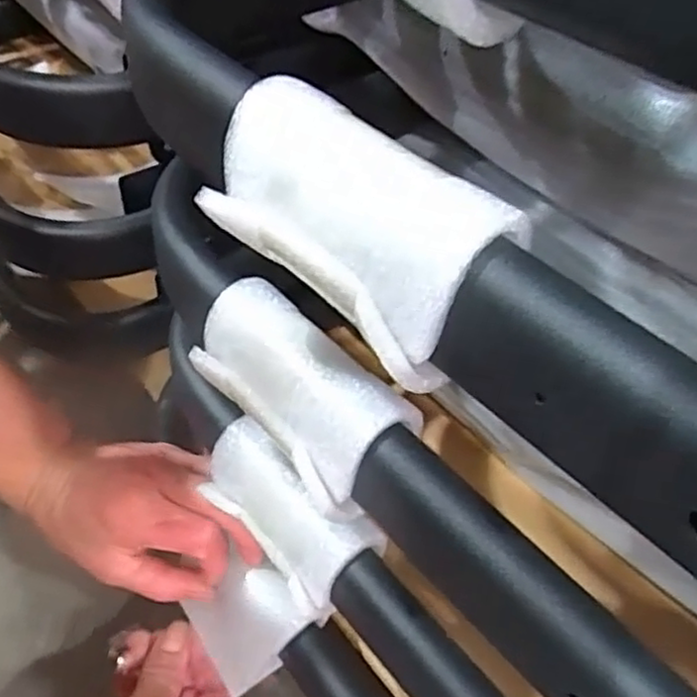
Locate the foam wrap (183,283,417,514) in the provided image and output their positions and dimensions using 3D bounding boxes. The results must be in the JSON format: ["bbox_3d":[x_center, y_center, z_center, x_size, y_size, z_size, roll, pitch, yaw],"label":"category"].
[{"bbox_3d":[-0.019,0.013,0.231,0.080,0.033,0.036,36,53,26],"label":"foam wrap"}]

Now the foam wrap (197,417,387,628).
[{"bbox_3d":[-0.026,0.067,0.289,0.033,0.034,0.081,-32,61,-31],"label":"foam wrap"}]

